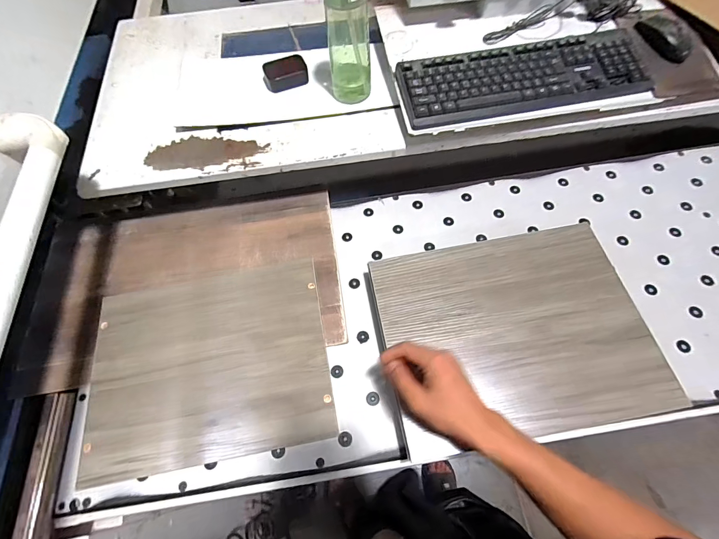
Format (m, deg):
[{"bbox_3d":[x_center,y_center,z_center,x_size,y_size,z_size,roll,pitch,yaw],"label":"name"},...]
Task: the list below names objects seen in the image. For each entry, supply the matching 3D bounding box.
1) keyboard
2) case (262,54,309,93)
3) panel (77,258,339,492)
[{"bbox_3d":[0.286,-0.330,0.626,0.433,0.048,0.133,-10,63,-2],"label":"keyboard"},{"bbox_3d":[-0.141,-0.373,0.685,0.082,0.039,0.040,-19,64,-7],"label":"case"},{"bbox_3d":[-0.242,0.143,0.584,0.373,0.026,0.300,-11,63,-3],"label":"panel"}]

